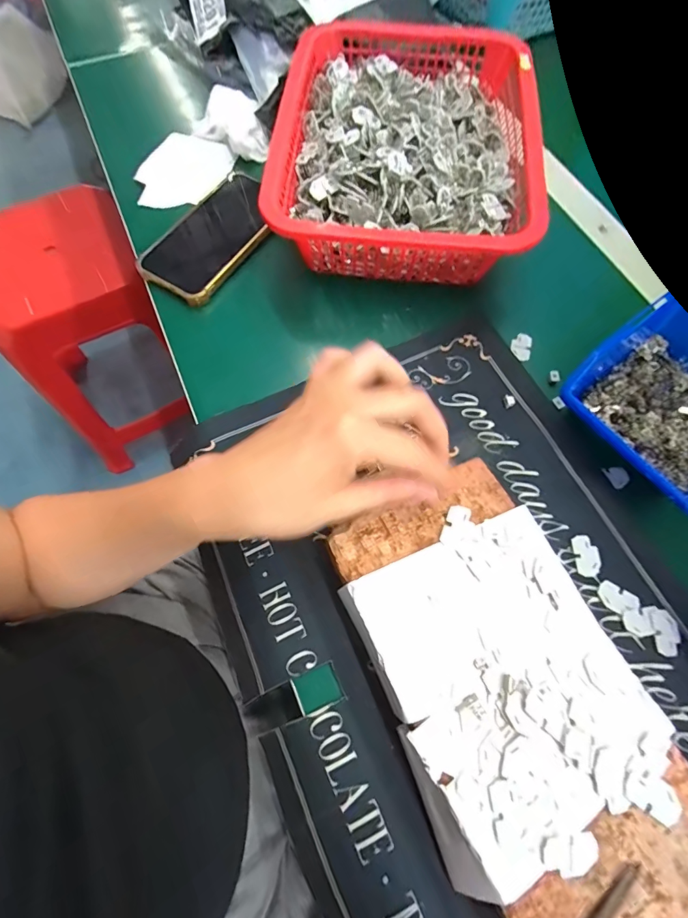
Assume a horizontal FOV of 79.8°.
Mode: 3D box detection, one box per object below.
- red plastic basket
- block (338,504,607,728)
[{"bbox_3d":[0.053,-0.278,0.383,0.215,0.082,0.291,5,69,0],"label":"red plastic basket"},{"bbox_3d":[0.068,0.080,0.224,0.118,0.011,0.074,-22,71,-10],"label":"block"}]

